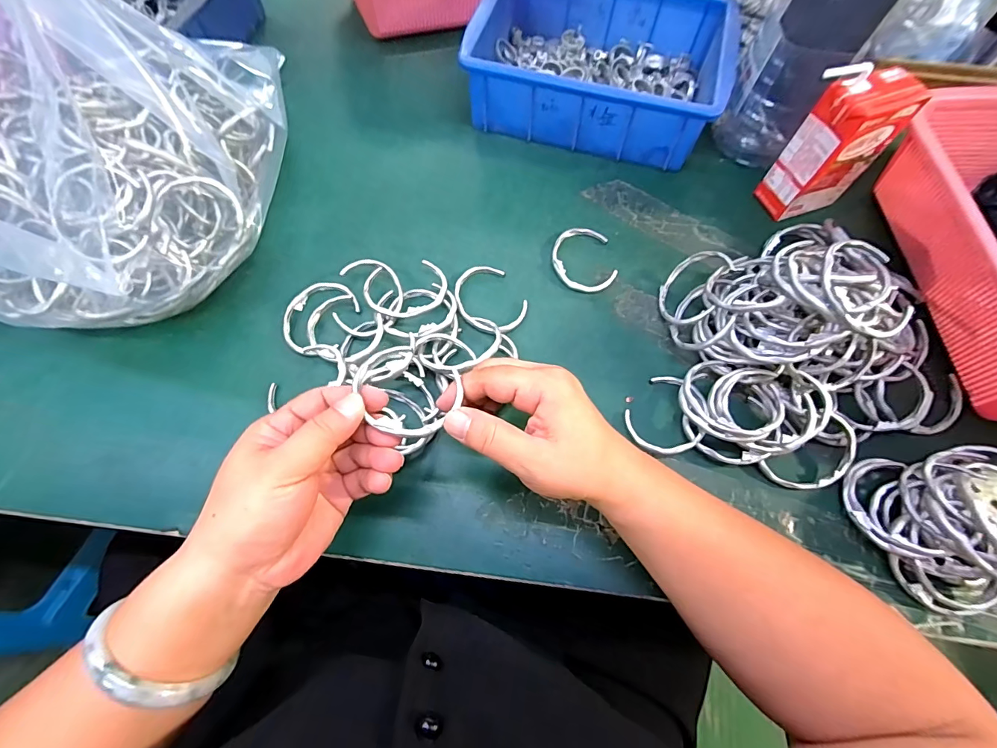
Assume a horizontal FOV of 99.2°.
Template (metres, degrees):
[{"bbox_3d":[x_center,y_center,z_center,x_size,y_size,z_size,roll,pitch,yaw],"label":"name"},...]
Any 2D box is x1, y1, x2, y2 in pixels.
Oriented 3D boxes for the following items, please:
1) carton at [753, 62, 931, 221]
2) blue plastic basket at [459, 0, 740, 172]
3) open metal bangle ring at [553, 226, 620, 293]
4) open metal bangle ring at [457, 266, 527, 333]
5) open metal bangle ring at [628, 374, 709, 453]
[{"bbox_3d":[0.287,-0.193,0.370,0.075,0.120,0.044,-18,70,-9],"label":"carton"},{"bbox_3d":[0.101,-0.313,0.437,0.234,0.082,0.166,15,69,4],"label":"blue plastic basket"},{"bbox_3d":[0.076,-0.104,0.385,0.053,0.007,0.066,-9,69,-5],"label":"open metal bangle ring"},{"bbox_3d":[-0.009,-0.065,0.364,0.054,0.009,0.069,-27,69,-13],"label":"open metal bangle ring"},{"bbox_3d":[0.130,0.032,0.323,0.054,0.014,0.067,38,70,14],"label":"open metal bangle ring"}]

